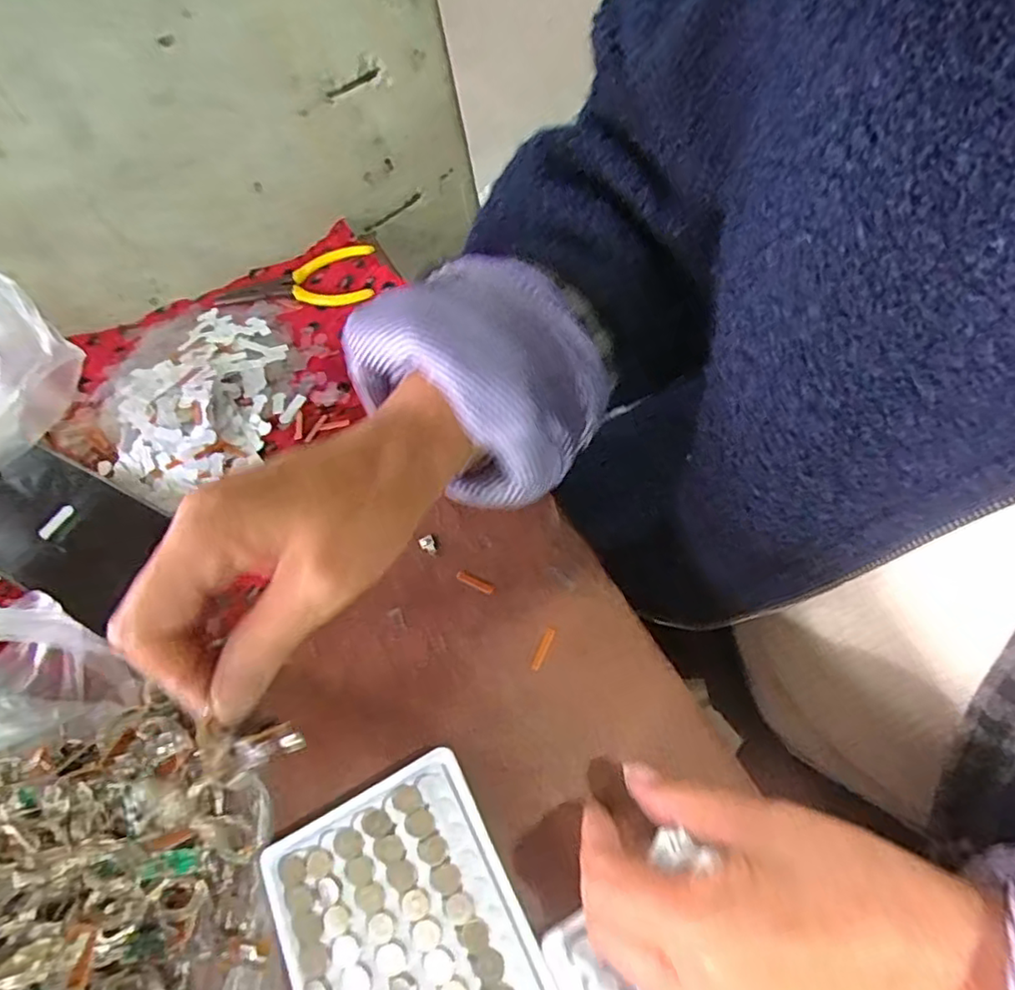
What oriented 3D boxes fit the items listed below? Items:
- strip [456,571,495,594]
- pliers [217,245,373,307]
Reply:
[{"bbox_3d":[-0.018,0.048,0.343,0.023,0.005,0.005,20,66,20],"label":"strip"},{"bbox_3d":[-0.162,-0.164,0.474,0.118,0.011,0.054,-7,60,6],"label":"pliers"}]

